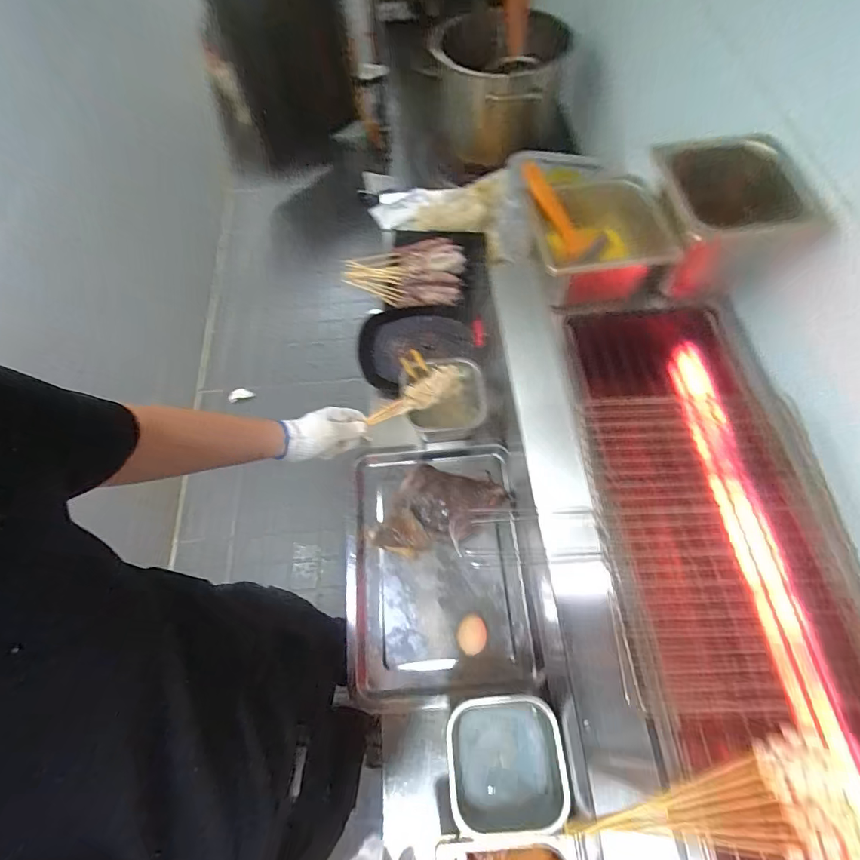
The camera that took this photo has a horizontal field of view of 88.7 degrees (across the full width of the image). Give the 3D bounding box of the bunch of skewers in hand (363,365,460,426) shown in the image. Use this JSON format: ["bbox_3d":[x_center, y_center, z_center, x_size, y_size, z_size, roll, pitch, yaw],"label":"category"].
[{"bbox_3d":[-0.025,-0.052,0.698,0.159,0.028,0.044,-28,67,7],"label":"bunch of skewers in hand"}]

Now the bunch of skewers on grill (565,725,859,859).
[{"bbox_3d":[0.241,0.306,0.378,0.223,0.024,0.097,5,66,5],"label":"bunch of skewers on grill"}]

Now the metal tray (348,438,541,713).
[{"bbox_3d":[0.009,0.203,0.692,0.276,0.055,0.380,-5,66,1],"label":"metal tray"}]

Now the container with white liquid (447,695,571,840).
[{"bbox_3d":[0.092,0.404,0.547,0.134,0.080,0.130,-5,66,0],"label":"container with white liquid"}]

